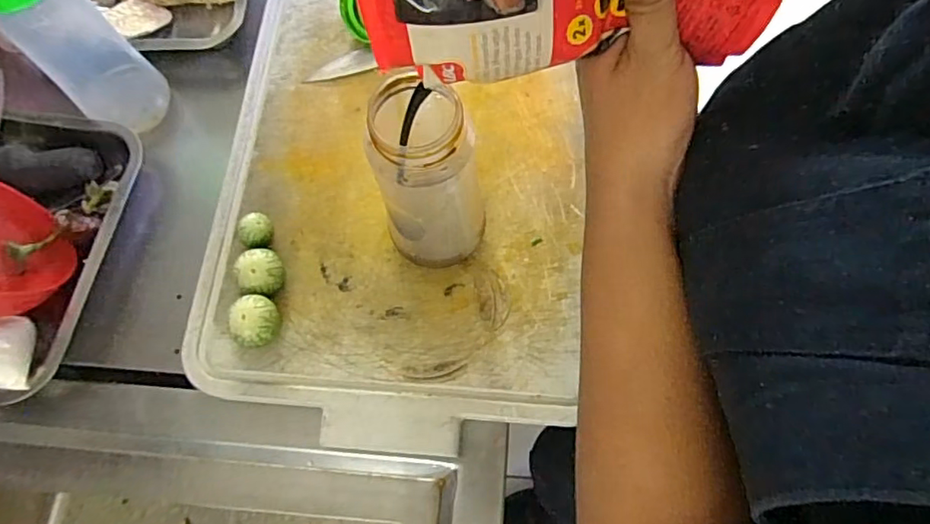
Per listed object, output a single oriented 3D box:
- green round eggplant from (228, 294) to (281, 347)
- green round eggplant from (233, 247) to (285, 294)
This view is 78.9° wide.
[{"bbox_3d":[-0.161,0.048,0.442,0.035,0.037,0.038,-1,70,2],"label":"green round eggplant"},{"bbox_3d":[-0.164,0.010,0.459,0.034,0.035,0.036,-1,70,2],"label":"green round eggplant"}]

